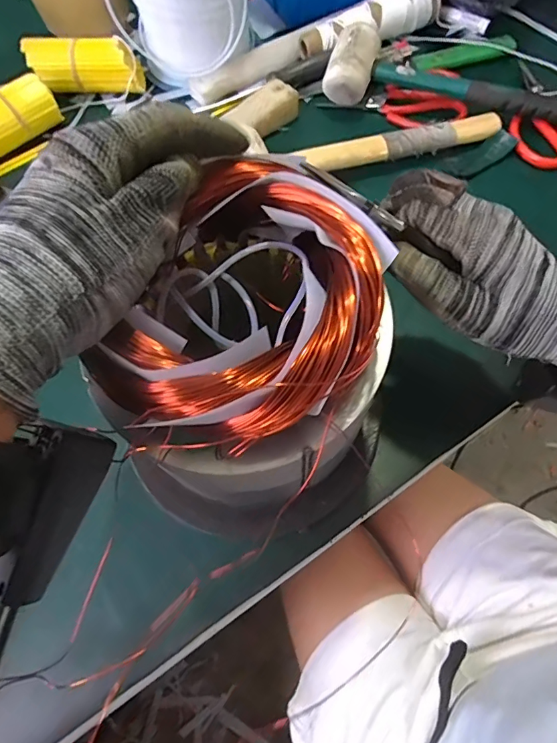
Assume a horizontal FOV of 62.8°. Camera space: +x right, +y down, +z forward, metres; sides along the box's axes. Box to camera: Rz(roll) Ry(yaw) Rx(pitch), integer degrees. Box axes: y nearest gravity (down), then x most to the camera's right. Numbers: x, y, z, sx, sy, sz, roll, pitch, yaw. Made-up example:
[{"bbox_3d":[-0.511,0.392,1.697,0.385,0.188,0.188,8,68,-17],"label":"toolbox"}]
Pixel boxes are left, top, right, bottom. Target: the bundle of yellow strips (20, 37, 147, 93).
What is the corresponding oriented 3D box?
[{"bbox_3d":[-0.224,-0.353,0.527,0.125,0.046,0.038,-4,64,1],"label":"bundle of yellow strips"}]

